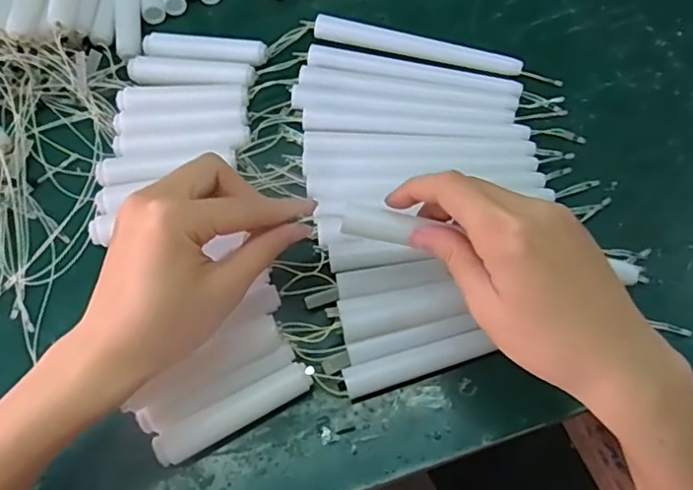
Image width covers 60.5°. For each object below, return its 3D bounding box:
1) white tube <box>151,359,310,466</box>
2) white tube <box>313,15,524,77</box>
[{"bbox_3d":[-0.061,0.092,0.325,0.088,0.016,0.017,-27,68,-10],"label":"white tube"},{"bbox_3d":[0.050,-0.143,0.428,0.149,0.014,0.015,14,67,9],"label":"white tube"}]

